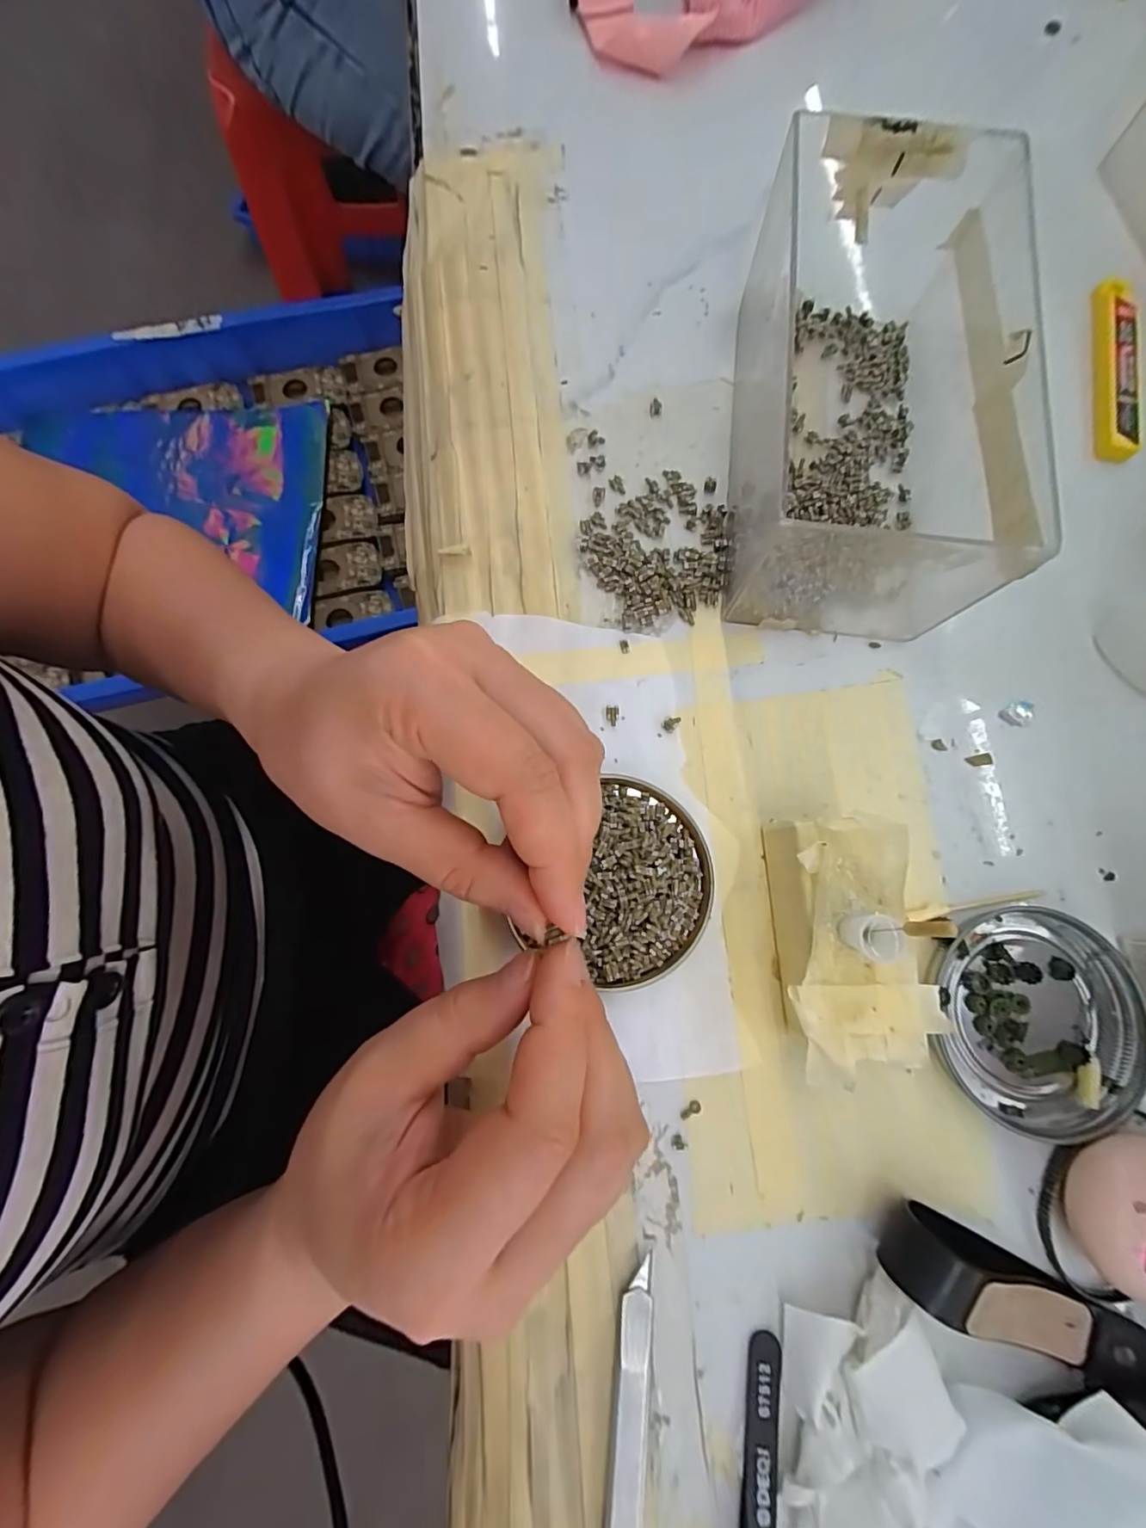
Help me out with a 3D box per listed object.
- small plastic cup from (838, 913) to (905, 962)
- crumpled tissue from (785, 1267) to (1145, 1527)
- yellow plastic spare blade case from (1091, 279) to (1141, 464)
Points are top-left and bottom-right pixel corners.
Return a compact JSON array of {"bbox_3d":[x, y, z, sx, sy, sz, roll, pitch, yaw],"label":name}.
[{"bbox_3d":[0.095,0.055,0.172,0.011,0.017,0.013,17,79,3],"label":"small plastic cup"},{"bbox_3d":[0.134,0.230,0.167,0.146,0.021,0.084,36,80,6],"label":"crumpled tissue"},{"bbox_3d":[0.264,-0.193,0.262,0.020,0.008,0.098,9,78,1],"label":"yellow plastic spare blade case"}]

